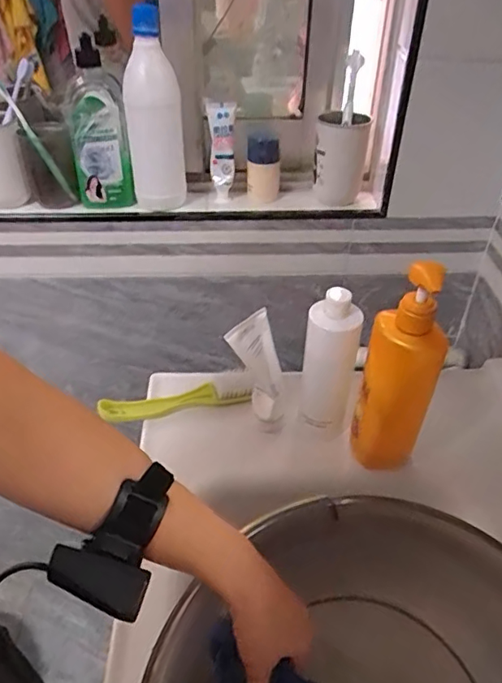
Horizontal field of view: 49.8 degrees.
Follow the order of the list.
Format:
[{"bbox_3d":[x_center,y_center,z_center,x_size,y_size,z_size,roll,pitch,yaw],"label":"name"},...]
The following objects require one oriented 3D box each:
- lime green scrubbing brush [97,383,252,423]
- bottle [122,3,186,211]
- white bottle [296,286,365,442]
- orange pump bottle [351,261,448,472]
[{"bbox_3d":[-0.101,0.079,0.711,0.193,0.020,0.040,-6,41,-7],"label":"lime green scrubbing brush"},{"bbox_3d":[-0.136,-0.318,0.754,0.076,0.242,0.082,-5,41,-6],"label":"bottle"},{"bbox_3d":[0.092,0.026,0.634,0.063,0.185,0.075,8,41,10],"label":"white bottle"},{"bbox_3d":[0.155,0.034,0.566,0.072,0.257,0.073,11,42,13],"label":"orange pump bottle"}]

